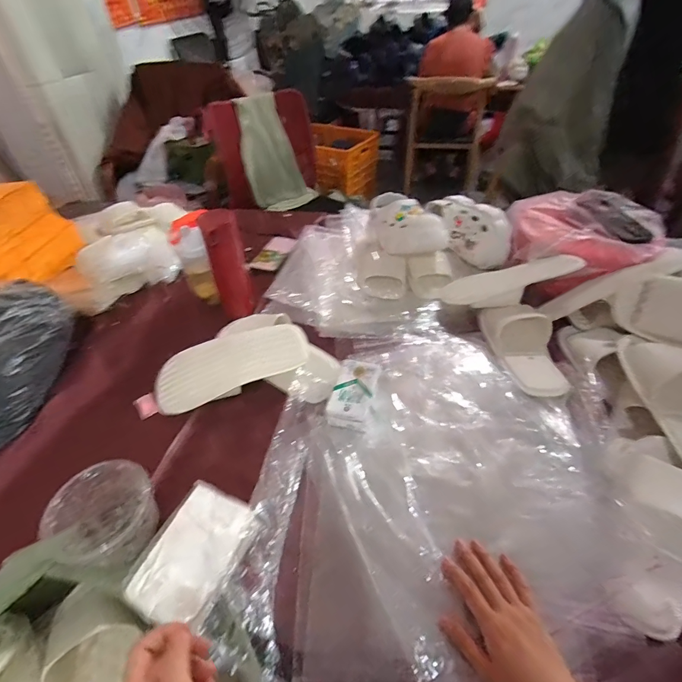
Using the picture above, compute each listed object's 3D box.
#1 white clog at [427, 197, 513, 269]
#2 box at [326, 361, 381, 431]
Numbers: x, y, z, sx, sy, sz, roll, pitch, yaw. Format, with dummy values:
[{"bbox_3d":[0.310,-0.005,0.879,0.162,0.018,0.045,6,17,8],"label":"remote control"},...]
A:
[{"bbox_3d":[0.303,-0.273,0.918,0.089,0.104,0.248,-15,45,-12],"label":"white clog"},{"bbox_3d":[0.022,0.080,0.617,0.067,0.037,0.115,10,45,13],"label":"box"}]

